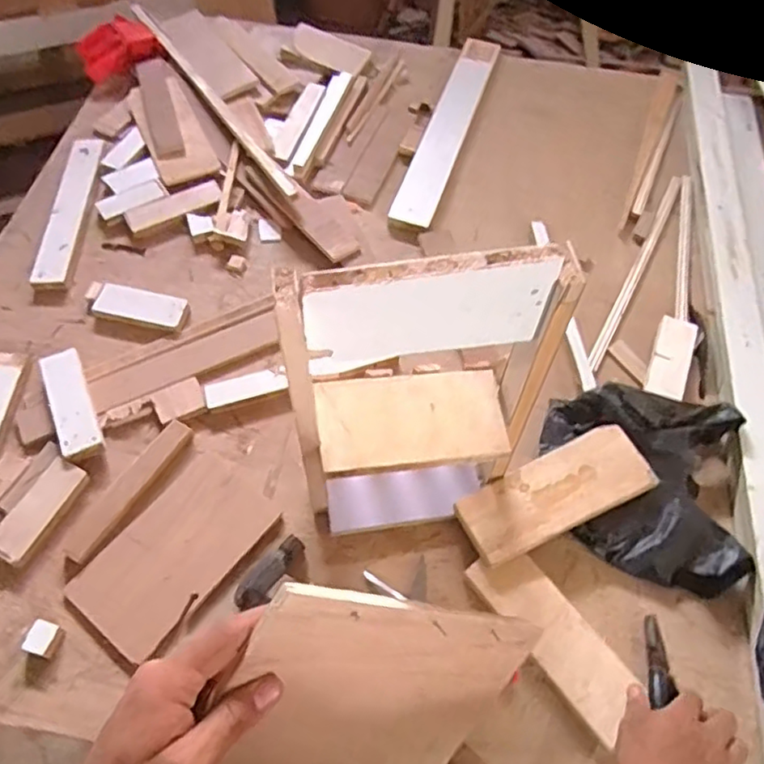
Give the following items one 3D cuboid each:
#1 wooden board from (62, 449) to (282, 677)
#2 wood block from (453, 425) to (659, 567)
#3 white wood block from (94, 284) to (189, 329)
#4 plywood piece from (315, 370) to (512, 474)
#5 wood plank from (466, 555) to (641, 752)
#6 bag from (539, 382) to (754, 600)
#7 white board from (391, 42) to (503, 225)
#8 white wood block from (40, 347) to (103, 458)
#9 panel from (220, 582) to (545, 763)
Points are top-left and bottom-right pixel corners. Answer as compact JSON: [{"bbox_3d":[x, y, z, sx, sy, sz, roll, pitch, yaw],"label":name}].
[{"bbox_3d":[-0.230,0.190,0.691,0.121,0.020,0.214,34,63,19],"label":"wooden board"},{"bbox_3d":[0.196,0.128,0.715,0.222,0.028,0.085,-22,60,-14],"label":"wood block"},{"bbox_3d":[-0.327,-0.102,0.847,0.122,0.012,0.054,11,58,6],"label":"white wood block"},{"bbox_3d":[0.029,0.034,0.598,0.175,0.019,0.091,-7,58,-5],"label":"plywood piece"},{"bbox_3d":[0.177,0.257,0.647,0.065,0.020,0.194,-33,63,-19],"label":"wood plank"},{"bbox_3d":[0.302,0.111,0.728,0.231,0.055,0.216,13,58,8],"label":"bag"},{"bbox_3d":[0.116,-0.439,1.067,0.066,0.016,0.482,16,59,10],"label":"white board"},{"bbox_3d":[-0.378,0.025,0.760,0.046,0.013,0.153,-24,61,-15],"label":"white wood block"},{"bbox_3d":[-0.004,0.225,0.430,0.170,0.252,0.010,-59,40,8],"label":"panel"}]

